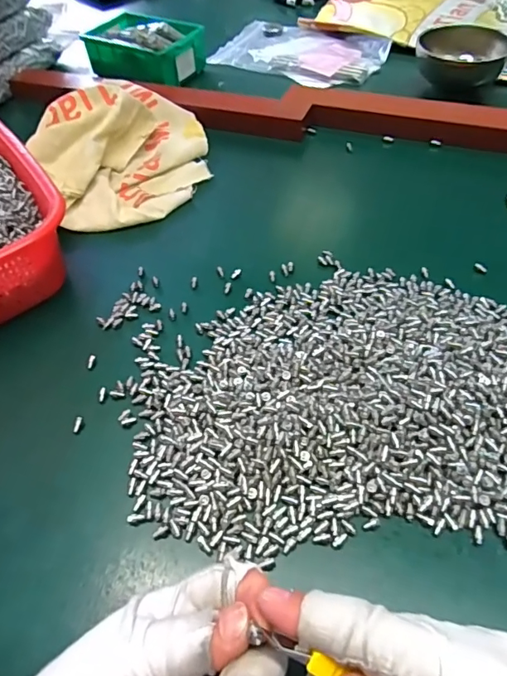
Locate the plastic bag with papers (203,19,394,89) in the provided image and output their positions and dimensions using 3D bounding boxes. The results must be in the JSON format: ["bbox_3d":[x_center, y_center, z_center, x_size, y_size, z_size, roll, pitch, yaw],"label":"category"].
[{"bbox_3d":[0.064,-0.404,0.671,0.232,0.019,0.151,25,56,21],"label":"plastic bag with papers"}]

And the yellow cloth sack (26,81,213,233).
[{"bbox_3d":[-0.134,-0.206,0.490,0.167,0.065,0.209,-11,51,-6],"label":"yellow cloth sack"}]

